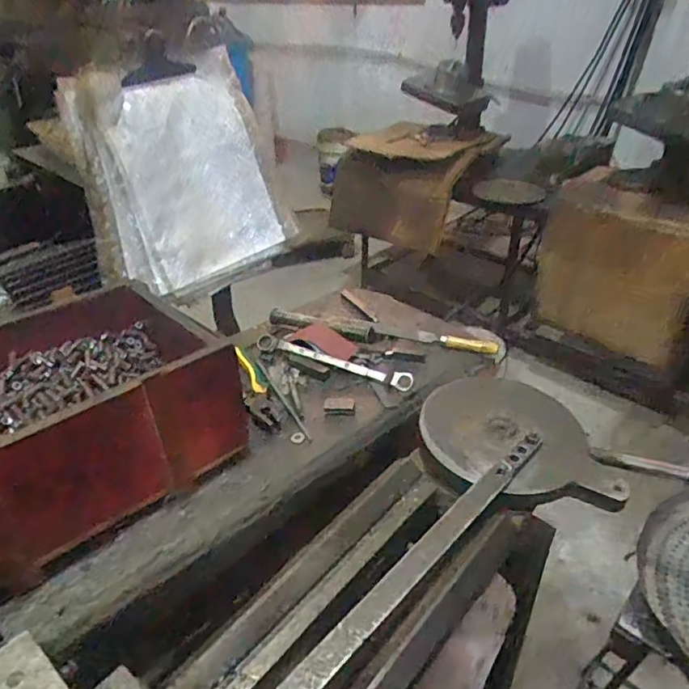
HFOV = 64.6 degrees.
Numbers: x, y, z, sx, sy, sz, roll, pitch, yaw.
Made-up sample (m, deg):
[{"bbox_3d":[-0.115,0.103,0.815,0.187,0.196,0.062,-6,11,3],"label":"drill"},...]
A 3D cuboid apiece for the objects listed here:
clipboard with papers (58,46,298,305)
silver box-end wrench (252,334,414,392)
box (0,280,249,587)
[{"bbox_3d":[-0.243,-0.249,0.829,0.310,0.321,0.038,-35,28,-30],"label":"clipboard with papers"},{"bbox_3d":[-0.021,0.021,0.829,0.273,0.028,0.028,17,39,25],"label":"silver box-end wrench"},{"bbox_3d":[-0.331,0.073,0.636,0.385,0.160,0.305,-27,42,-32],"label":"box"}]

